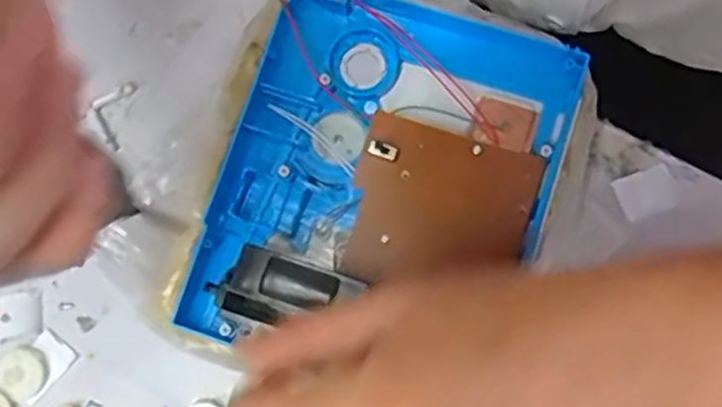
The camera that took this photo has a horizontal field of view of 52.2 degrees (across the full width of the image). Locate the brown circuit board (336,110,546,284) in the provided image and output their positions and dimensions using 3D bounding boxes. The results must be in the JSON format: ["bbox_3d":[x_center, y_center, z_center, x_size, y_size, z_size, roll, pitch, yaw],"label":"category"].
[{"bbox_3d":[0.032,0.003,0.308,0.072,0.009,0.068,15,76,5],"label":"brown circuit board"}]

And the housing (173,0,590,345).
[{"bbox_3d":[0.009,-0.011,0.306,0.134,0.035,0.168,18,77,6],"label":"housing"}]

